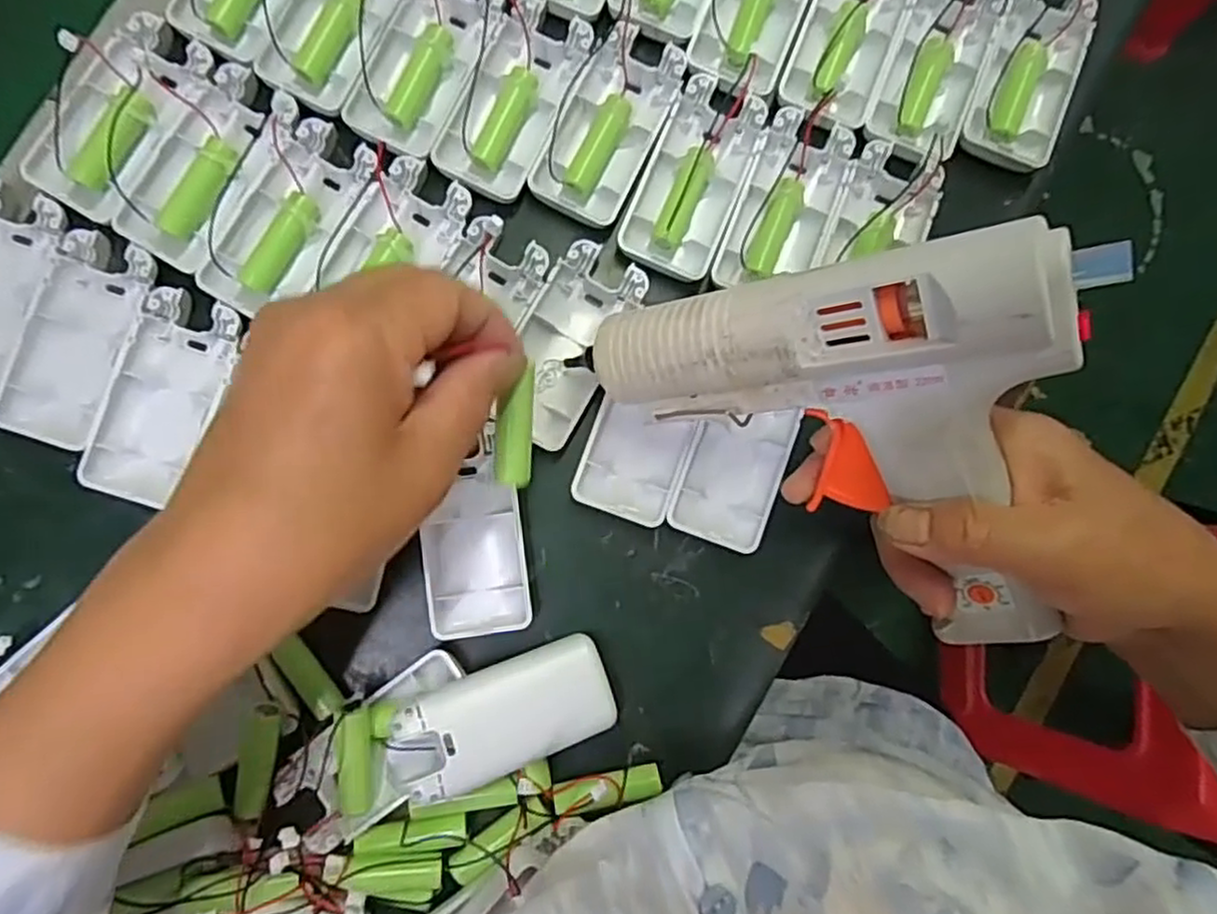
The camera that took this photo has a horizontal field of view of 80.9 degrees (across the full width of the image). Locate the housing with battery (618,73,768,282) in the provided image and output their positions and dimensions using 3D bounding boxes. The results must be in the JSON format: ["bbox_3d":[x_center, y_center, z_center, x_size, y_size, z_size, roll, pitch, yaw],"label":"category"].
[{"bbox_3d":[0.041,-0.132,0.345,0.045,0.017,0.093,23,87,-1],"label":"housing with battery"}]

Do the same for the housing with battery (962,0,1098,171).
[{"bbox_3d":[0.209,-0.190,0.354,0.043,0.015,0.095,19,87,-1],"label":"housing with battery"}]

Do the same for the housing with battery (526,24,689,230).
[{"bbox_3d":[0.000,-0.159,0.344,0.046,0.016,0.092,27,86,-1],"label":"housing with battery"}]

